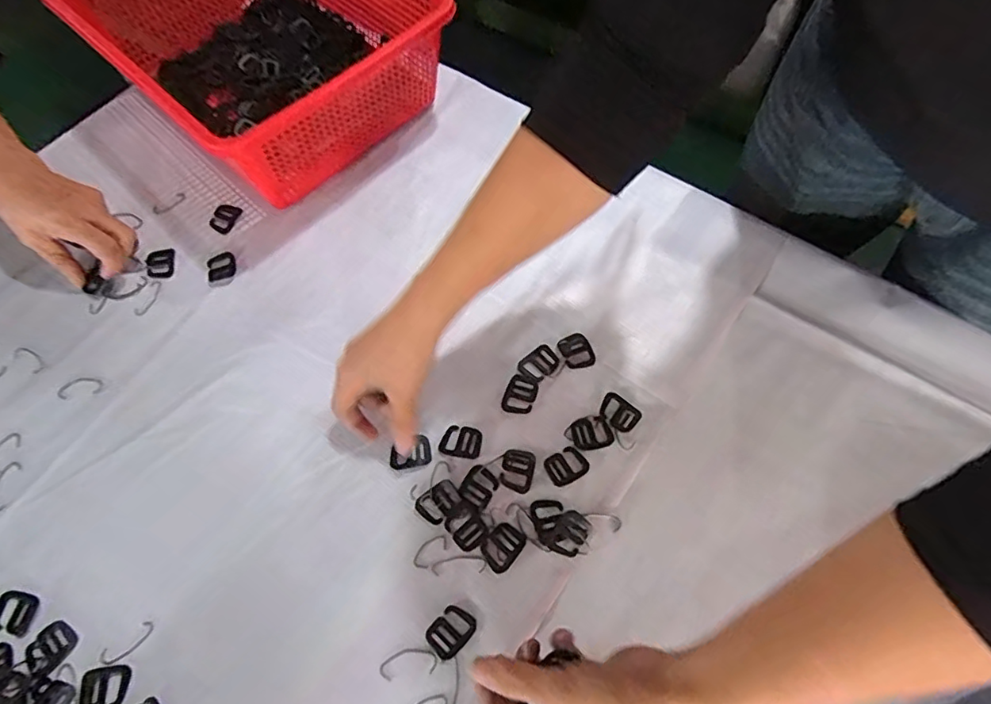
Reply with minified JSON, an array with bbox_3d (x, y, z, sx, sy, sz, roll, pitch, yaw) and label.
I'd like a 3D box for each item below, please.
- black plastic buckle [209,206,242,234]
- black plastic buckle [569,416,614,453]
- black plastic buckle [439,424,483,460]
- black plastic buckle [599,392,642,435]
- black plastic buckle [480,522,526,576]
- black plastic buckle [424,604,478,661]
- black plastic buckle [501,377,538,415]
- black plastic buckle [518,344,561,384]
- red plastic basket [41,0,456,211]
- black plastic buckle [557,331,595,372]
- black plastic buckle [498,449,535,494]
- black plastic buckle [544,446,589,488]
[{"bbox_3d":[-0.273,-0.135,0.550,0.024,0.009,0.029,20,66,11],"label":"black plastic buckle"},{"bbox_3d":[0.078,0.066,0.448,0.031,0.004,0.028,-18,65,-8],"label":"black plastic buckle"},{"bbox_3d":[-0.028,0.073,0.447,0.033,0.004,0.026,10,65,6],"label":"black plastic buckle"},{"bbox_3d":[0.102,0.050,0.454,0.033,0.004,0.025,39,71,18],"label":"black plastic buckle"},{"bbox_3d":[0.005,0.146,0.412,0.026,0.004,0.034,39,71,18],"label":"black plastic buckle"},{"bbox_3d":[-0.032,0.197,0.387,0.027,0.004,0.033,39,71,18],"label":"black plastic buckle"},{"bbox_3d":[0.020,0.036,0.462,0.026,0.004,0.033,18,66,9],"label":"black plastic buckle"},{"bbox_3d":[0.038,0.009,0.476,0.034,0.004,0.026,-42,70,-17],"label":"black plastic buckle"},{"bbox_3d":[-0.233,-0.331,0.579,0.336,0.118,0.288,41,71,18],"label":"red plastic basket"},{"bbox_3d":[0.071,-0.001,0.480,0.027,0.004,0.035,-23,66,-10],"label":"black plastic buckle"},{"bbox_3d":[0.017,0.093,0.434,0.026,0.004,0.033,11,65,6],"label":"black plastic buckle"},{"bbox_3d":[0.056,0.091,0.438,0.033,0.004,0.027,-30,67,-13],"label":"black plastic buckle"}]

